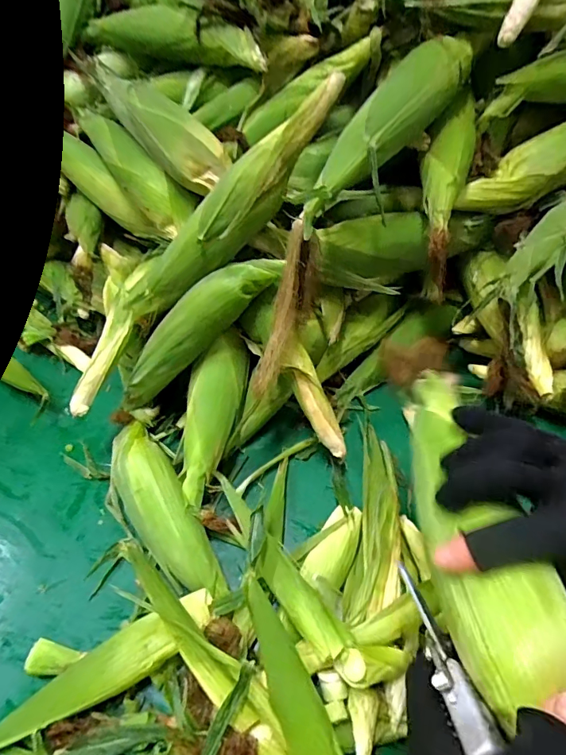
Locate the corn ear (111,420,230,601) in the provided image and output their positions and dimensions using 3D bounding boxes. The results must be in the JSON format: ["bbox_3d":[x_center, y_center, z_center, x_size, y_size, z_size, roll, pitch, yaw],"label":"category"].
[{"bbox_3d":[-0.132,0.143,0.486,0.064,0.074,0.233,-28,54,-22],"label":"corn ear"}]

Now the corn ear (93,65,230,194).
[{"bbox_3d":[-0.157,-0.323,0.571,0.065,0.050,0.239,-39,74,-26],"label":"corn ear"}]

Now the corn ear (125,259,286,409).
[{"bbox_3d":[-0.108,-0.057,0.517,0.244,0.053,0.044,-41,53,13],"label":"corn ear"}]

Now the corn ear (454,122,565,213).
[{"bbox_3d":[0.306,-0.247,0.512,0.216,0.050,0.047,-26,50,14],"label":"corn ear"}]

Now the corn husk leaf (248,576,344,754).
[{"bbox_3d":[0.016,0.271,0.357,0.037,0.045,0.200,-21,52,-16],"label":"corn husk leaf"}]

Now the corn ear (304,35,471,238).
[{"bbox_3d":[0.108,-0.261,0.463,0.049,0.060,0.283,35,77,27],"label":"corn ear"}]

